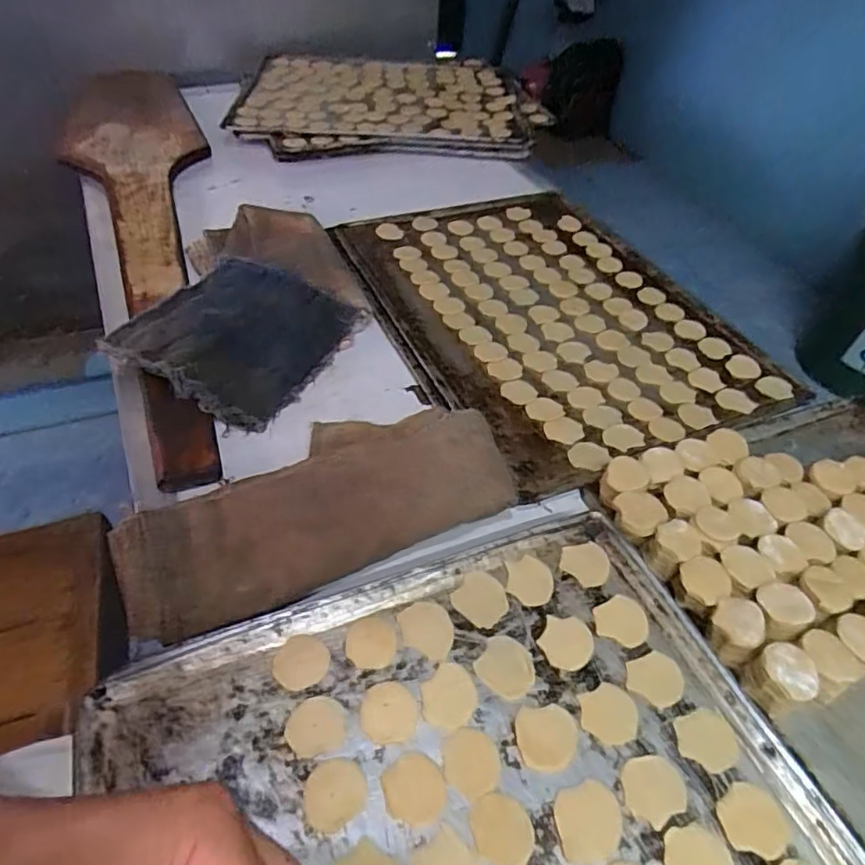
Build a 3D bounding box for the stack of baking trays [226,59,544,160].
[{"bbox_3d":[-0.067,-0.549,0.965,0.475,0.039,0.350,-2,49,-6],"label":"stack of baking trays"}]

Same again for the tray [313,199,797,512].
[{"bbox_3d":[0.121,-0.142,0.632,0.332,0.036,0.441,-18,52,-19],"label":"tray"}]

